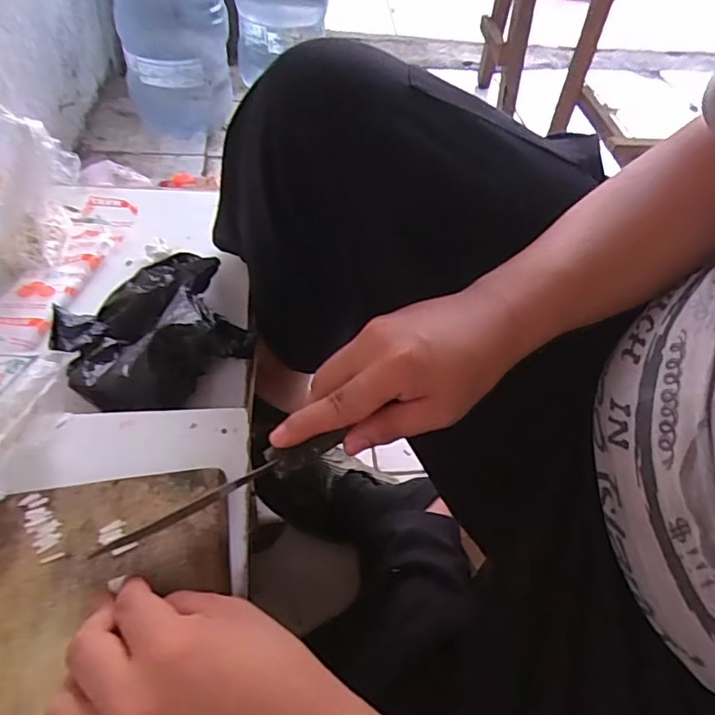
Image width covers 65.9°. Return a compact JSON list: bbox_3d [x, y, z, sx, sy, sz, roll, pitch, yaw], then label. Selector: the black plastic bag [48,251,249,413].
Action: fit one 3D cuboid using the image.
[{"bbox_3d":[-0.214,-0.042,0.552,0.175,0.060,0.189,-32,59,-29],"label":"black plastic bag"}]

